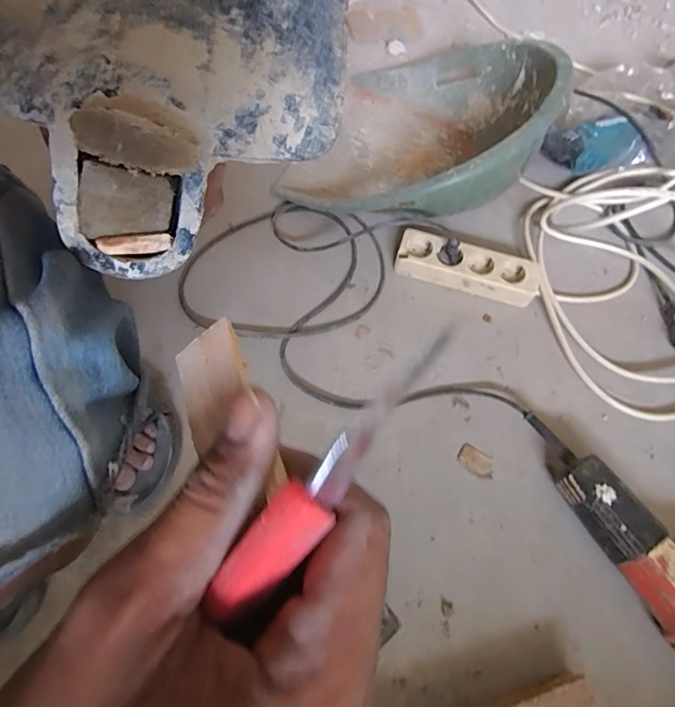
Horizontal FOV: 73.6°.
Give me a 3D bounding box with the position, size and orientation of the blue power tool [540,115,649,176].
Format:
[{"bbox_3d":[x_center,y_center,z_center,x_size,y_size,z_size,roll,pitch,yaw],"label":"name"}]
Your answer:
[{"bbox_3d":[0.448,-0.367,0.784,0.168,0.052,0.097,-7,61,-9],"label":"blue power tool"}]

